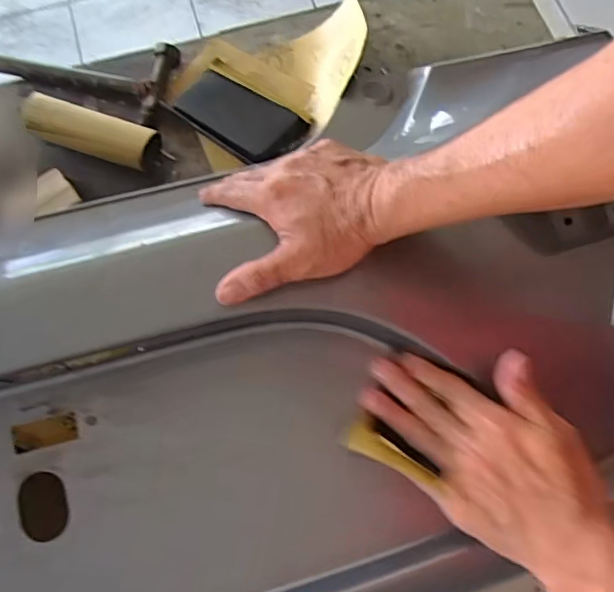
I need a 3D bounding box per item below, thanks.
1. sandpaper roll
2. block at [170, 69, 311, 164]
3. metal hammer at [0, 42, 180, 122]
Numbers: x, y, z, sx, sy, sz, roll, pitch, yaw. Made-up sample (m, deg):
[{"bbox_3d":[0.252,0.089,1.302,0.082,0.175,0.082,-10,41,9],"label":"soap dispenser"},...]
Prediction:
[{"bbox_3d":[-0.231,-0.172,0.595,0.146,0.037,0.051,19,73,6],"label":"sandpaper roll"},{"bbox_3d":[-0.070,-0.194,0.606,0.135,0.017,0.073,35,75,10],"label":"block"},{"bbox_3d":[-0.252,-0.265,0.635,0.211,0.022,0.090,21,73,6],"label":"metal hammer"}]

